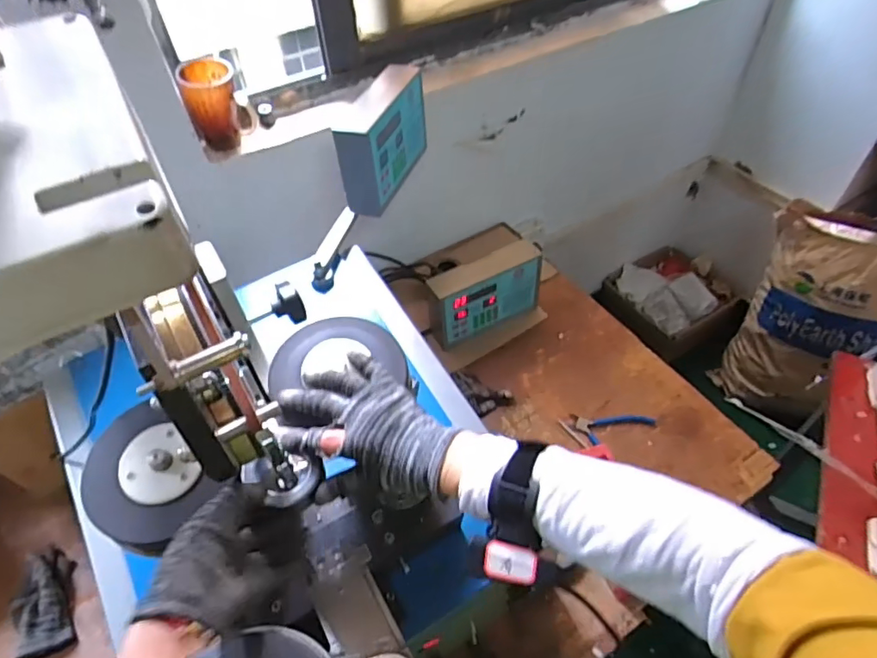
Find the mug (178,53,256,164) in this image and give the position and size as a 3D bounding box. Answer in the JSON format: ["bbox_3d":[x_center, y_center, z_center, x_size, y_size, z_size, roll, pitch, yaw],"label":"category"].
[{"bbox_3d":[-0.347,-0.350,0.856,0.092,0.123,0.082,-19,53,-13],"label":"mug"}]

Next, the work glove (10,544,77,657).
[{"bbox_3d":[-0.579,0.399,0.794,0.067,0.048,0.157,-20,53,-14],"label":"work glove"}]

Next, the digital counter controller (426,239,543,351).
[{"bbox_3d":[0.091,-0.071,1.077,0.230,0.149,0.072,-23,53,-16],"label":"digital counter controller"}]

